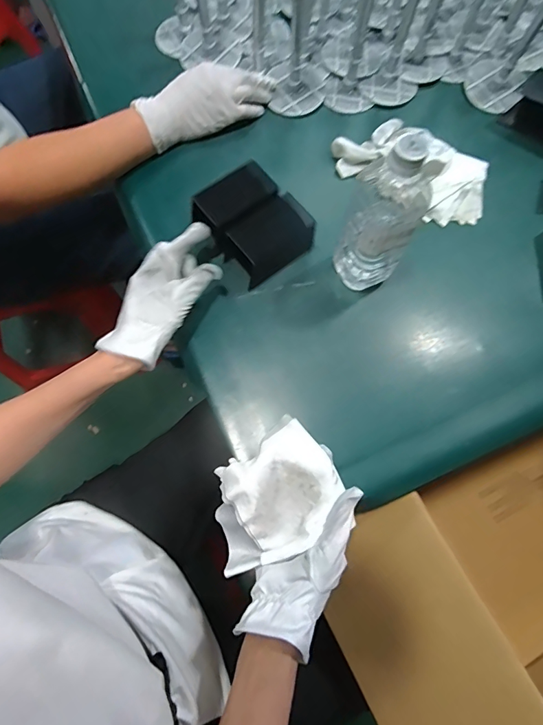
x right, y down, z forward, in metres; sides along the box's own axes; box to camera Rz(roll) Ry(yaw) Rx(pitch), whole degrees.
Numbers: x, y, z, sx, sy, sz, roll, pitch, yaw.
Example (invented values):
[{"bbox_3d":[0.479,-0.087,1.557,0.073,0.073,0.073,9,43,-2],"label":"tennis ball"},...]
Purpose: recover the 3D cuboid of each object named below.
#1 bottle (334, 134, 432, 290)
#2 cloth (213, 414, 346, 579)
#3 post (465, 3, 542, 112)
[{"bbox_3d":[0.112,-0.139,0.438,0.071,0.198,0.059,21,73,6],"label":"bottle"},{"bbox_3d":[-0.002,0.135,0.417,0.136,0.042,0.107,-36,76,-11],"label":"cloth"},{"bbox_3d":[0.338,-0.442,0.567,0.079,0.149,0.083,17,73,5],"label":"post"}]

